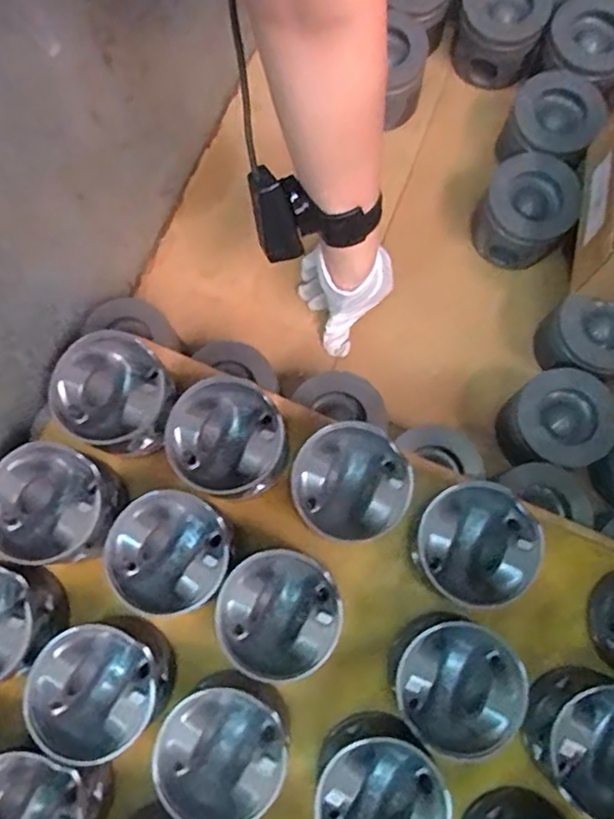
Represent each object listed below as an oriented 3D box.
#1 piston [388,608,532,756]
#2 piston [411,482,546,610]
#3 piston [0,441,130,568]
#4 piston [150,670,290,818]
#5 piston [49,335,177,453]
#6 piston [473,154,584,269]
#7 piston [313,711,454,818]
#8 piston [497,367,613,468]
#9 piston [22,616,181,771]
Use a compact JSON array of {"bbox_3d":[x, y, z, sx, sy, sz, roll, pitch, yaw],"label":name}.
[{"bbox_3d":[0.108,0.200,0.471,0.086,0.066,0.089,0,77,1],"label":"piston"},{"bbox_3d":[0.126,0.103,0.485,0.088,0.050,0.085,32,79,8],"label":"piston"},{"bbox_3d":[-0.193,0.077,0.499,0.094,0.059,0.087,0,77,1],"label":"piston"},{"bbox_3d":[-0.058,0.243,0.463,0.090,0.065,0.087,0,77,1],"label":"piston"},{"bbox_3d":[-0.155,-0.009,0.524,0.086,0.066,0.091,0,77,1],"label":"piston"},{"bbox_3d":[0.217,-0.197,0.642,0.086,0.081,0.089,0,77,1],"label":"piston"},{"bbox_3d":[0.051,0.272,0.456,0.085,0.068,0.086,0,77,1],"label":"piston"},{"bbox_3d":[0.233,0.014,0.601,0.094,0.061,0.088,0,77,1],"label":"piston"},{"bbox_3d":[-0.150,0.204,0.478,0.089,0.074,0.086,0,77,1],"label":"piston"}]

